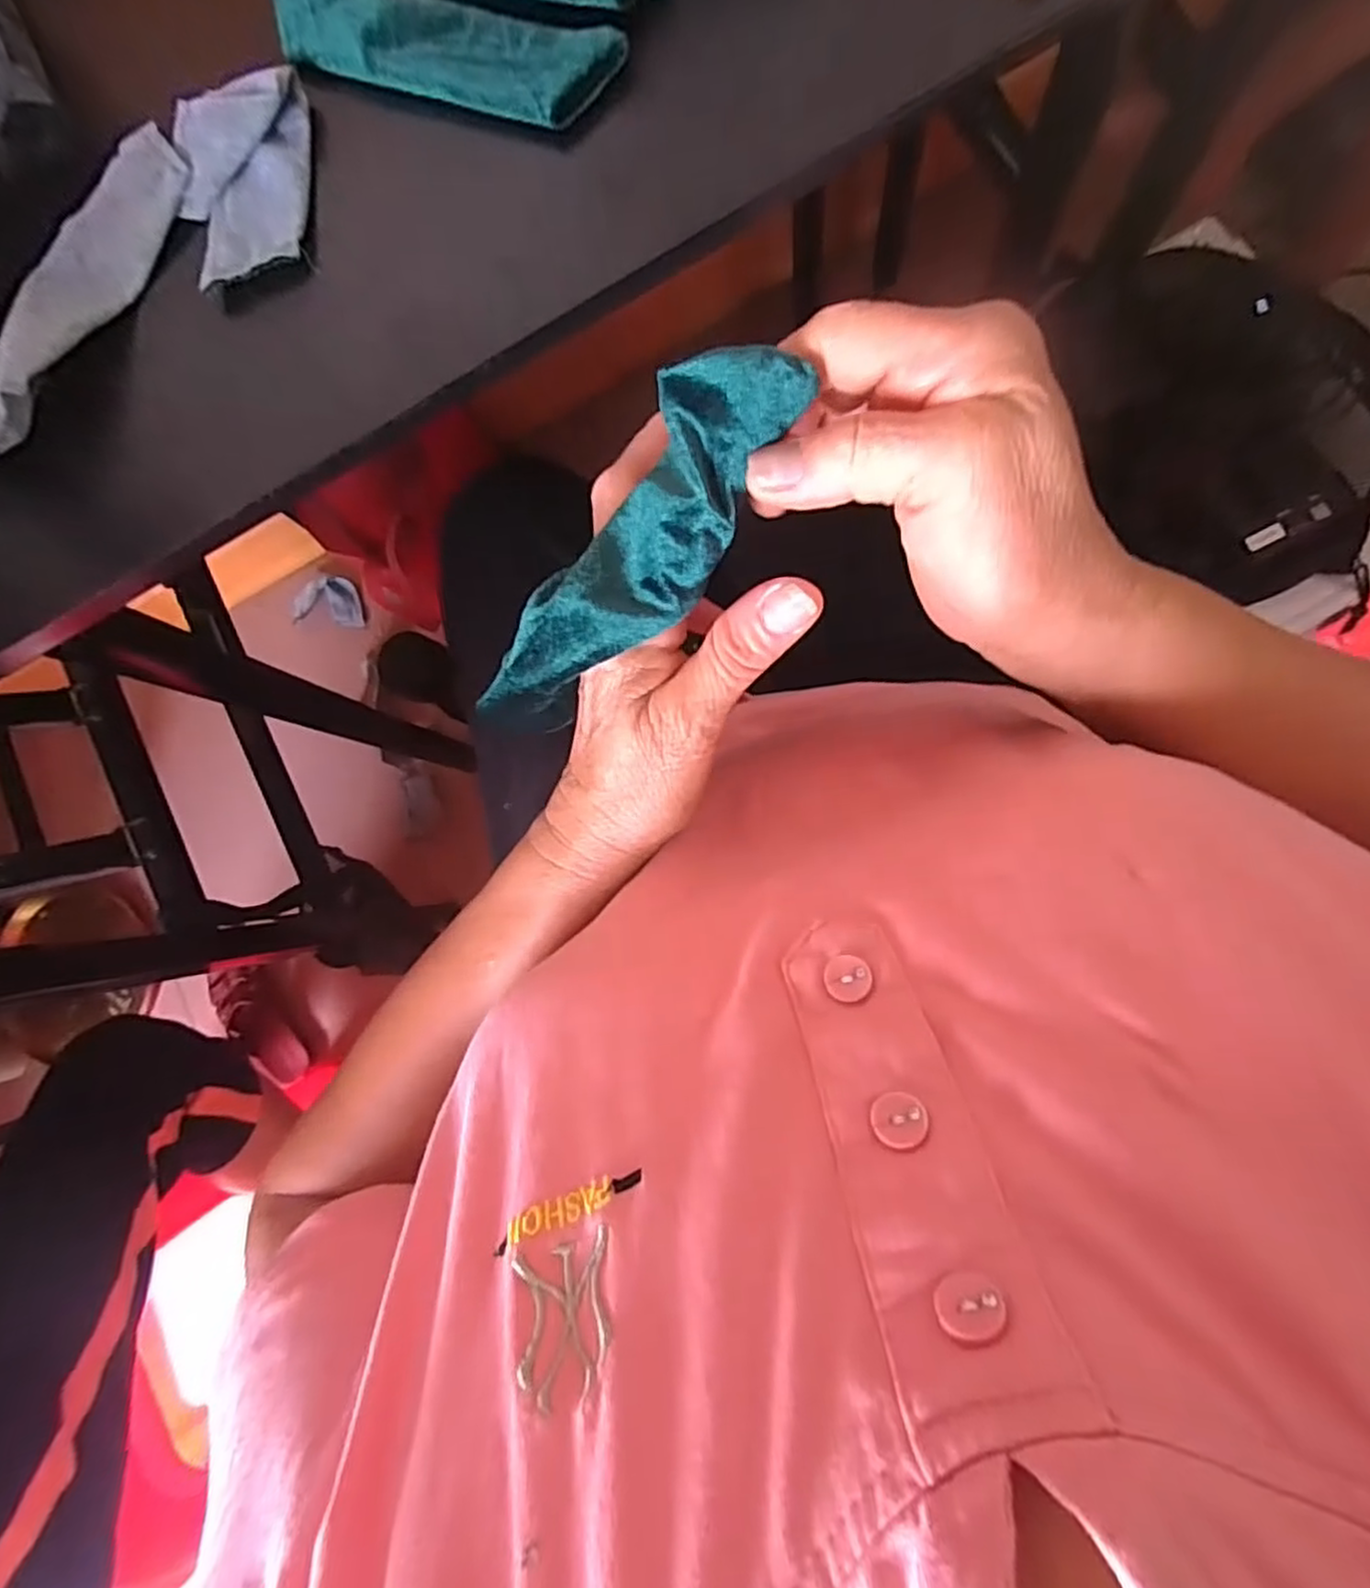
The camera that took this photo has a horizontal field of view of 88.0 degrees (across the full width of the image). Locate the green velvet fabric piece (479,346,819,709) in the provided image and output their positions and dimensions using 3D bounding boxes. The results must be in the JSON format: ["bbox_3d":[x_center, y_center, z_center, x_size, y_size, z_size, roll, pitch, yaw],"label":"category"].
[{"bbox_3d":[-0.014,-0.077,0.227,0.039,0.023,0.134,45,109,9],"label":"green velvet fabric piece"}]

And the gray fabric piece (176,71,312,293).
[{"bbox_3d":[-0.215,-0.302,0.351,0.070,0.008,0.092,-12,90,3],"label":"gray fabric piece"}]

